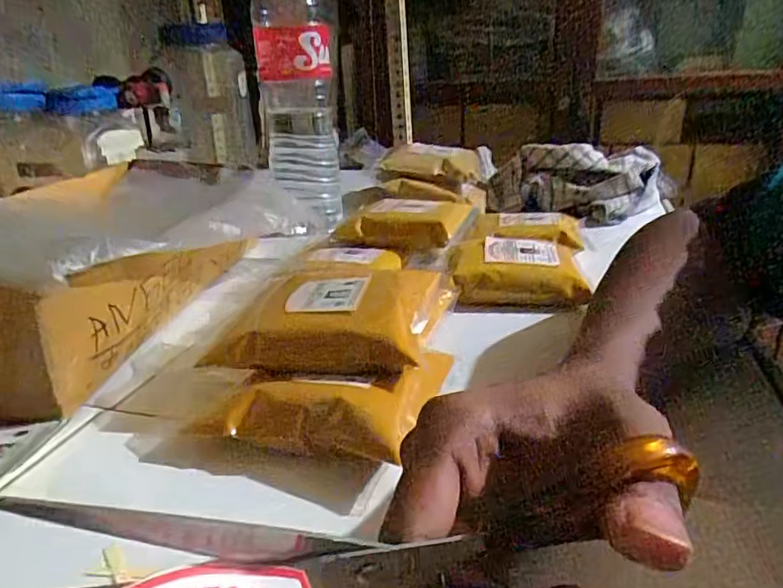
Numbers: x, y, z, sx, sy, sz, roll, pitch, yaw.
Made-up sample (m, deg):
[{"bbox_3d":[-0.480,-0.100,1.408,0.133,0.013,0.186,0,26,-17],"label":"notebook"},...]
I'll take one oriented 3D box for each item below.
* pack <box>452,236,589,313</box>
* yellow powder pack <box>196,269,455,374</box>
[{"bbox_3d":[0.109,-0.021,0.501,0.109,0.038,0.094,-1,22,4],"label":"pack"},{"bbox_3d":[-0.034,0.015,0.350,0.127,0.042,0.077,1,22,10],"label":"yellow powder pack"}]

